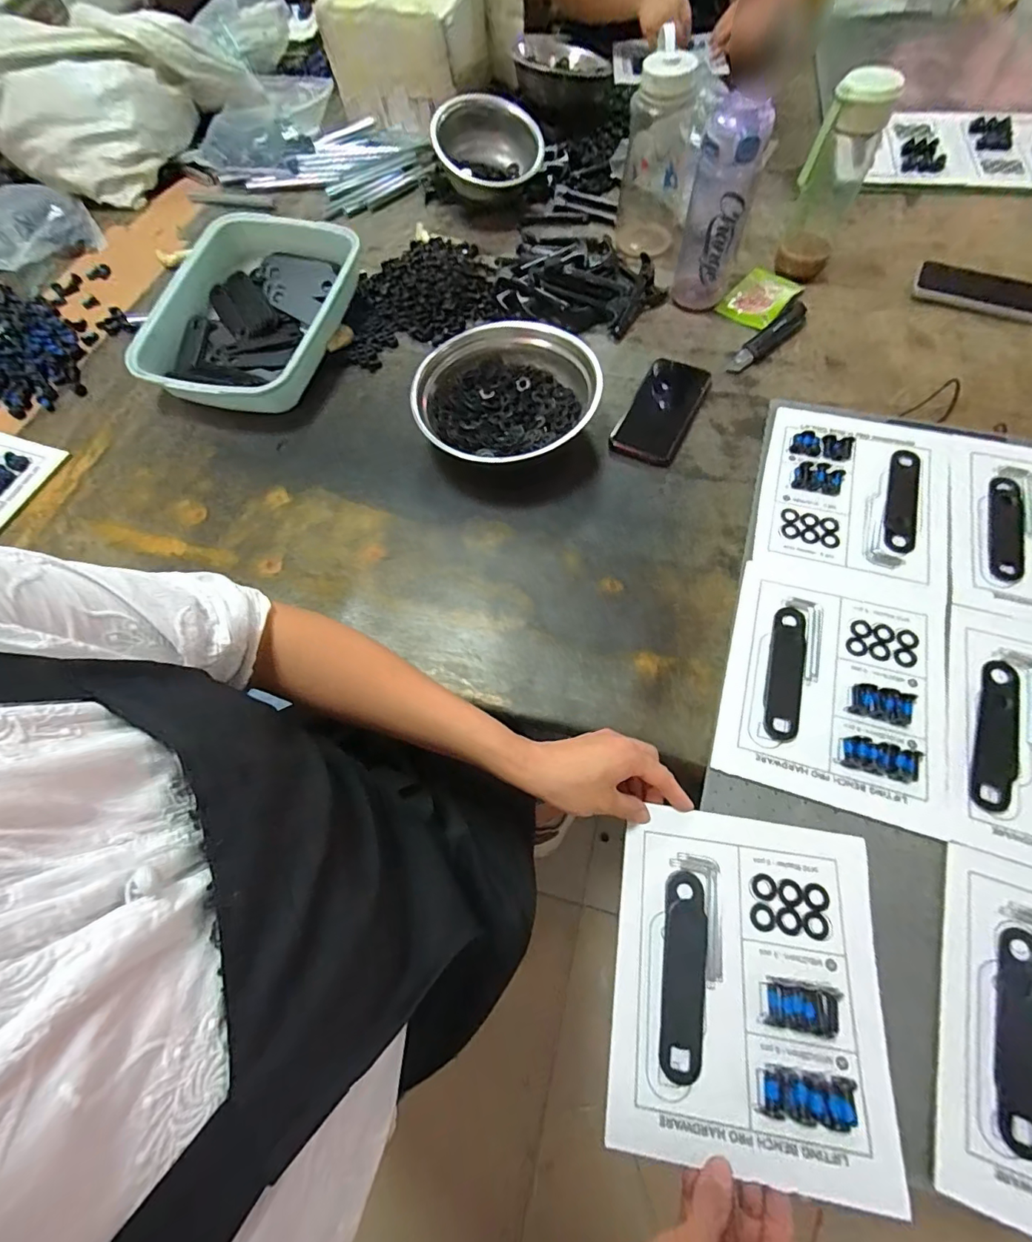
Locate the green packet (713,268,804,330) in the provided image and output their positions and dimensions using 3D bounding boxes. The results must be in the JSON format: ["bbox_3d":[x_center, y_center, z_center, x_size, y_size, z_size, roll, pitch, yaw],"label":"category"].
[{"bbox_3d":[0.346,-0.459,0.697,0.078,0.012,0.101,37,72,18],"label":"green packet"}]

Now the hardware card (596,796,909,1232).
[{"bbox_3d":[0.176,0.270,0.371,0.196,0.017,0.222,6,65,6],"label":"hardware card"}]

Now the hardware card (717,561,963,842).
[{"bbox_3d":[0.301,0.057,0.458,0.191,0.013,0.223,16,67,11],"label":"hardware card"}]

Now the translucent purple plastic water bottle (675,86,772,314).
[{"bbox_3d":[0.255,-0.519,0.623,0.074,0.204,0.080,15,66,10],"label":"translucent purple plastic water bottle"}]

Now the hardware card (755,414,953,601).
[{"bbox_3d":[0.370,-0.135,0.541,0.182,0.018,0.221,15,67,10],"label":"hardware card"}]

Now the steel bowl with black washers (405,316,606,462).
[{"bbox_3d":[-0.009,-0.267,0.603,0.208,0.069,0.220,-1,65,3],"label":"steel bowl with black washers"}]

